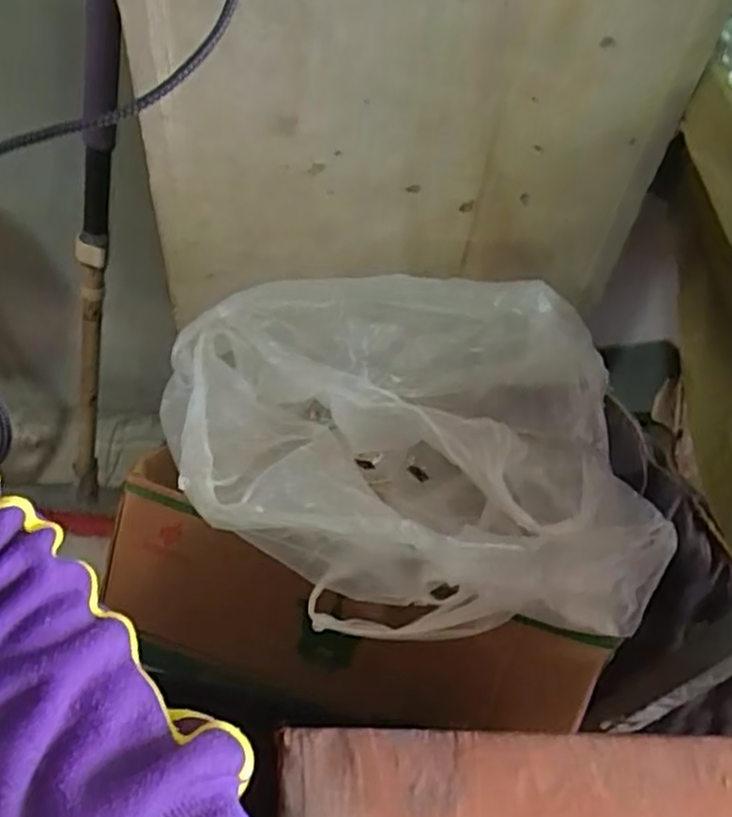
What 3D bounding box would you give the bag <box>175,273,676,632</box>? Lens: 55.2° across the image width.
[{"bbox_3d":[0.034,0.035,0.565,0.408,0.158,0.259,3,53,-4],"label":"bag"}]

